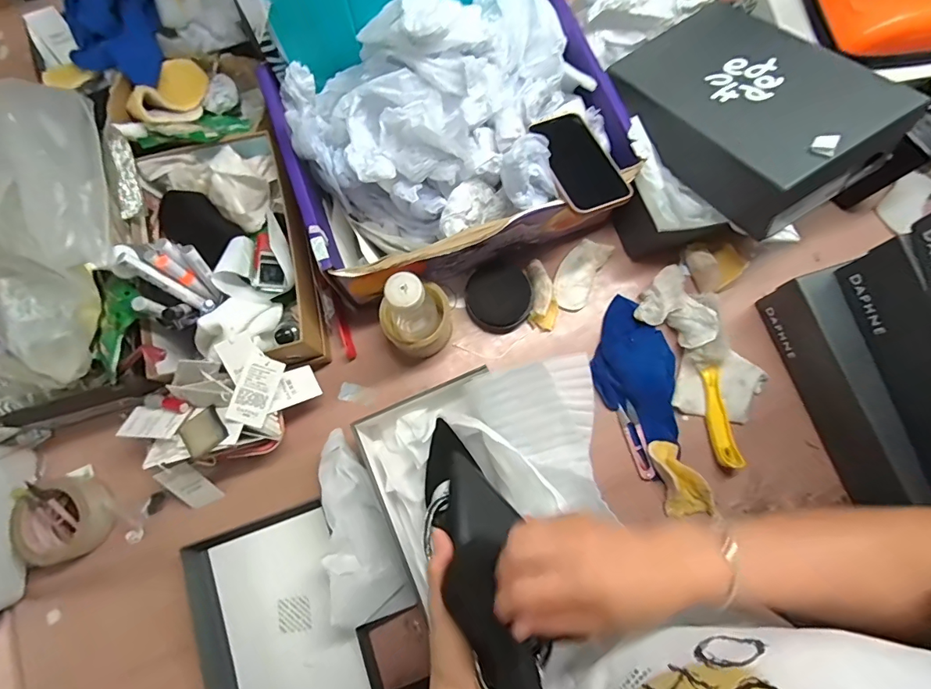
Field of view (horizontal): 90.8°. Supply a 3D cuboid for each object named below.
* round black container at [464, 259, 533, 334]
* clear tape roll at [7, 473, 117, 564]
[{"bbox_3d":[0.046,-0.067,0.638,0.089,0.020,0.096,0,78,0],"label":"round black container"},{"bbox_3d":[-0.503,0.219,0.579,0.104,0.039,0.098,0,78,0],"label":"clear tape roll"}]

